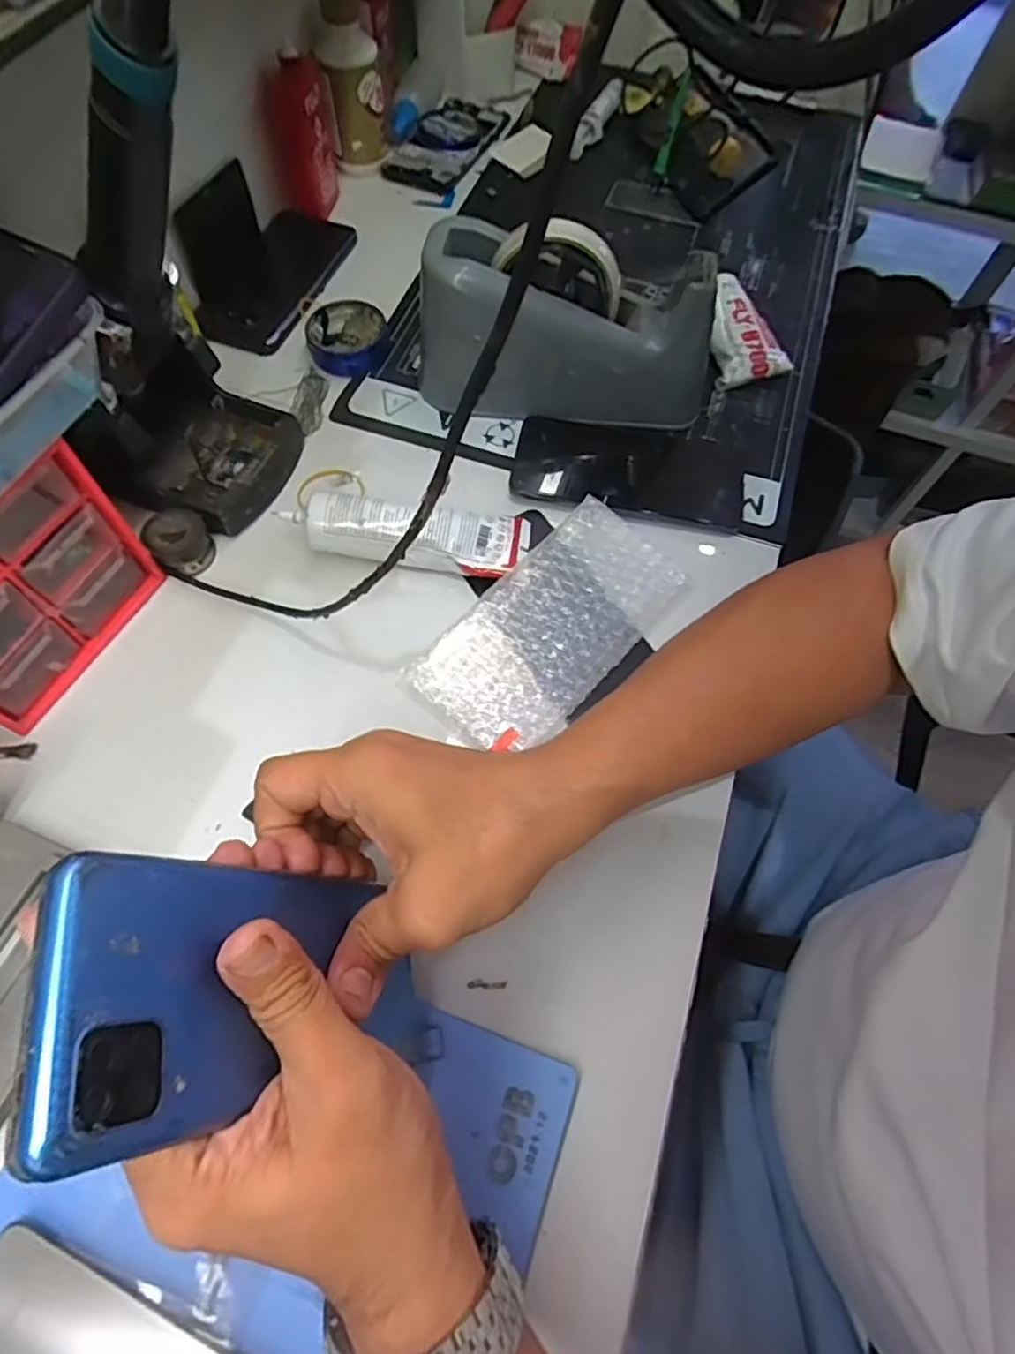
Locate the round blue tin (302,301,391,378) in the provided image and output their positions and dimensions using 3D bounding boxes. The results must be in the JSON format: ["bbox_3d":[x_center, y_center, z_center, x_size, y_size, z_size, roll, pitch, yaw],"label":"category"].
[{"bbox_3d":[-0.125,-0.266,0.503,0.060,0.023,0.065,1,64,-3],"label":"round blue tin"}]

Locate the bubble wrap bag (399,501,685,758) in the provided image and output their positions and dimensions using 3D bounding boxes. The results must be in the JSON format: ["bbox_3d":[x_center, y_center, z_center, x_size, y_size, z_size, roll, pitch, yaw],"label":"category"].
[{"bbox_3d":[0.029,-0.031,0.398,0.082,0.026,0.174,40,69,15],"label":"bubble wrap bag"}]

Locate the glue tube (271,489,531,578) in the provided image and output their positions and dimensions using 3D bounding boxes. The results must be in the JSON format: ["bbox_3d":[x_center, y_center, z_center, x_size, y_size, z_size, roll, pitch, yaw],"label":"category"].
[{"bbox_3d":[-0.065,-0.098,0.420,0.157,0.039,0.052,8,64,1],"label":"glue tube"}]

